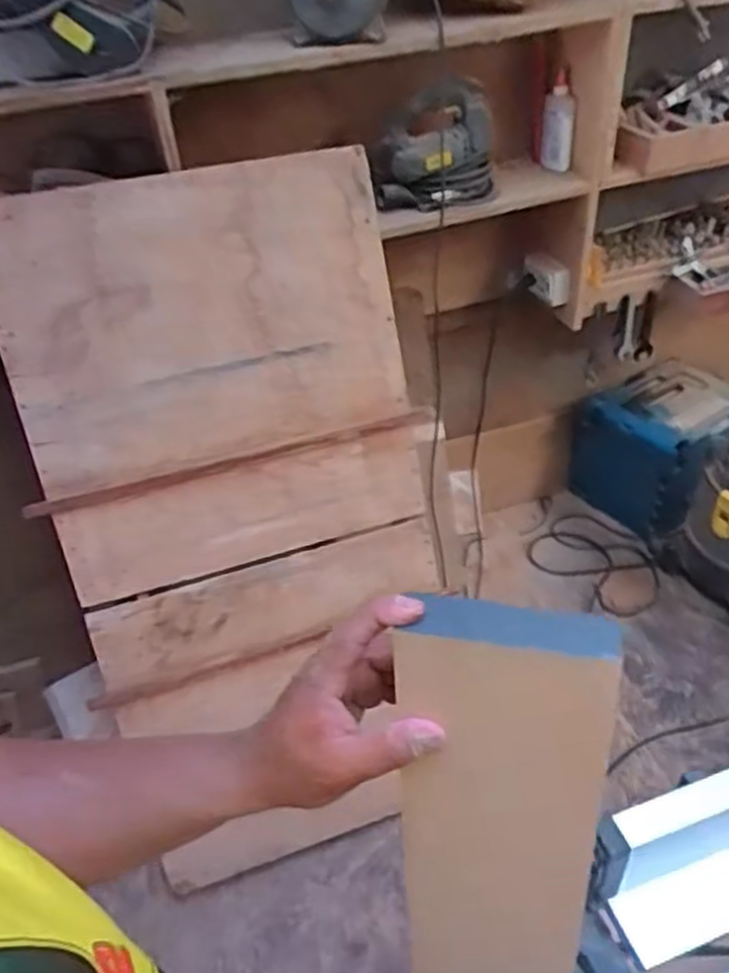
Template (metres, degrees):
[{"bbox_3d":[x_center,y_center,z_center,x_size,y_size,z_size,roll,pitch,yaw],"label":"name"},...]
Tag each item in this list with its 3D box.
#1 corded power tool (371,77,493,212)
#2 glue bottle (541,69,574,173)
[{"bbox_3d":[0.120,-0.582,1.299,0.207,0.191,0.085,-1,40,5],"label":"corded power tool"},{"bbox_3d":[0.355,-0.665,1.383,0.060,0.184,0.037,8,65,15],"label":"glue bottle"}]

